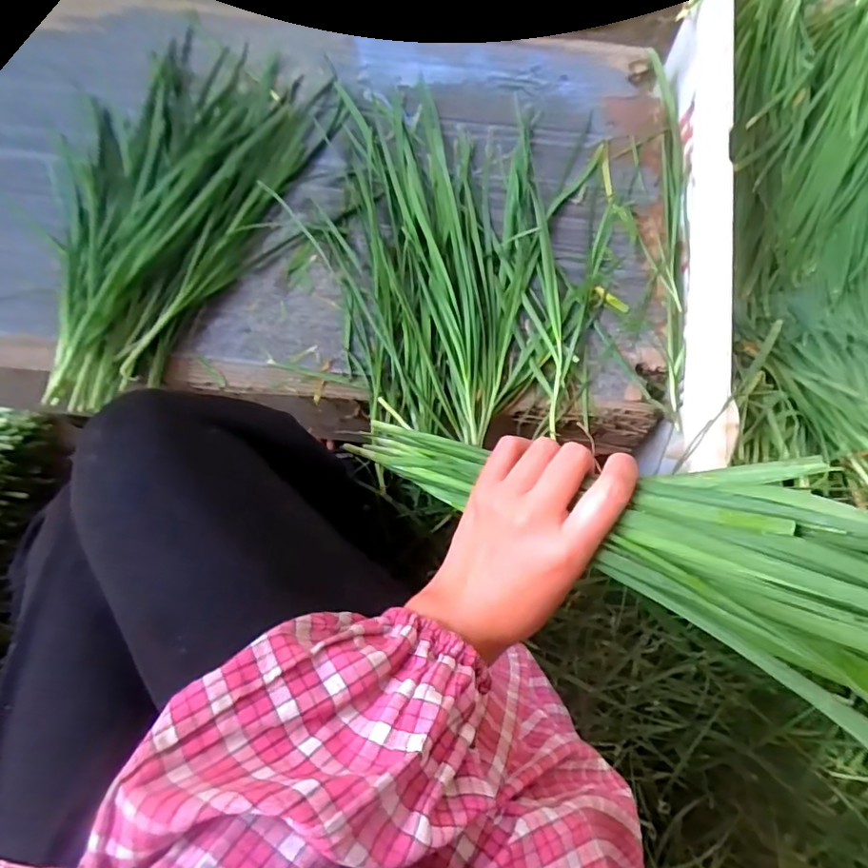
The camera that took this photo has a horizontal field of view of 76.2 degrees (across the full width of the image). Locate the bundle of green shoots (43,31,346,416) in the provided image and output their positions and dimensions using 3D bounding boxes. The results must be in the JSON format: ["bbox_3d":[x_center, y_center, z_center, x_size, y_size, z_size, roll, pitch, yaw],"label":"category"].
[{"bbox_3d":[-0.248,-0.209,0.482,0.221,0.041,0.391,20,76,7],"label":"bundle of green shoots"}]

